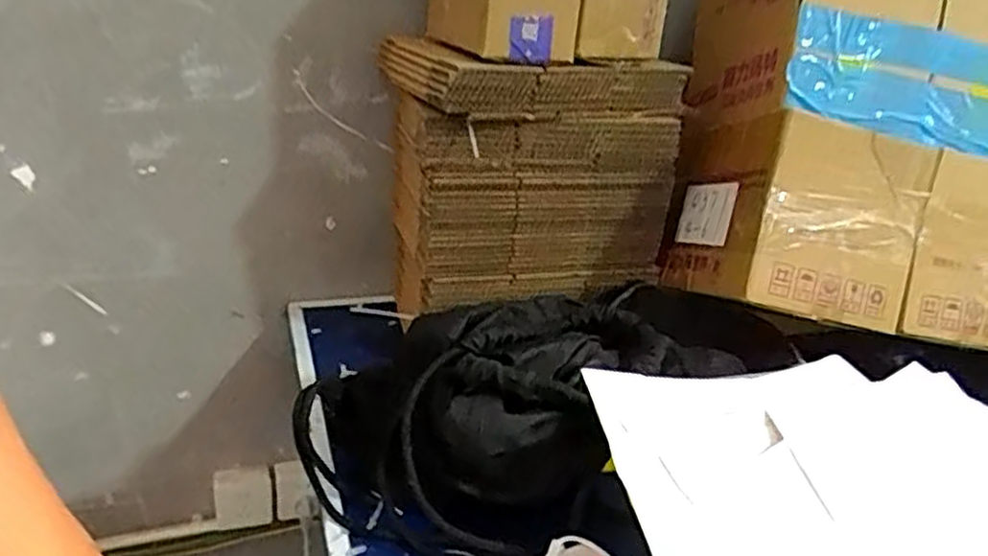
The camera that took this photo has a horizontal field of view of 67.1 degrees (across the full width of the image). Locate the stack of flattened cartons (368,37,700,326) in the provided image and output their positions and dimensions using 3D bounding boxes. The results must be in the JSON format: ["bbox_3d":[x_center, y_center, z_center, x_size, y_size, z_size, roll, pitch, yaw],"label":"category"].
[{"bbox_3d":[0.041,-0.137,0.976,0.346,0.298,0.232,-2,24,-13],"label":"stack of flattened cartons"}]

